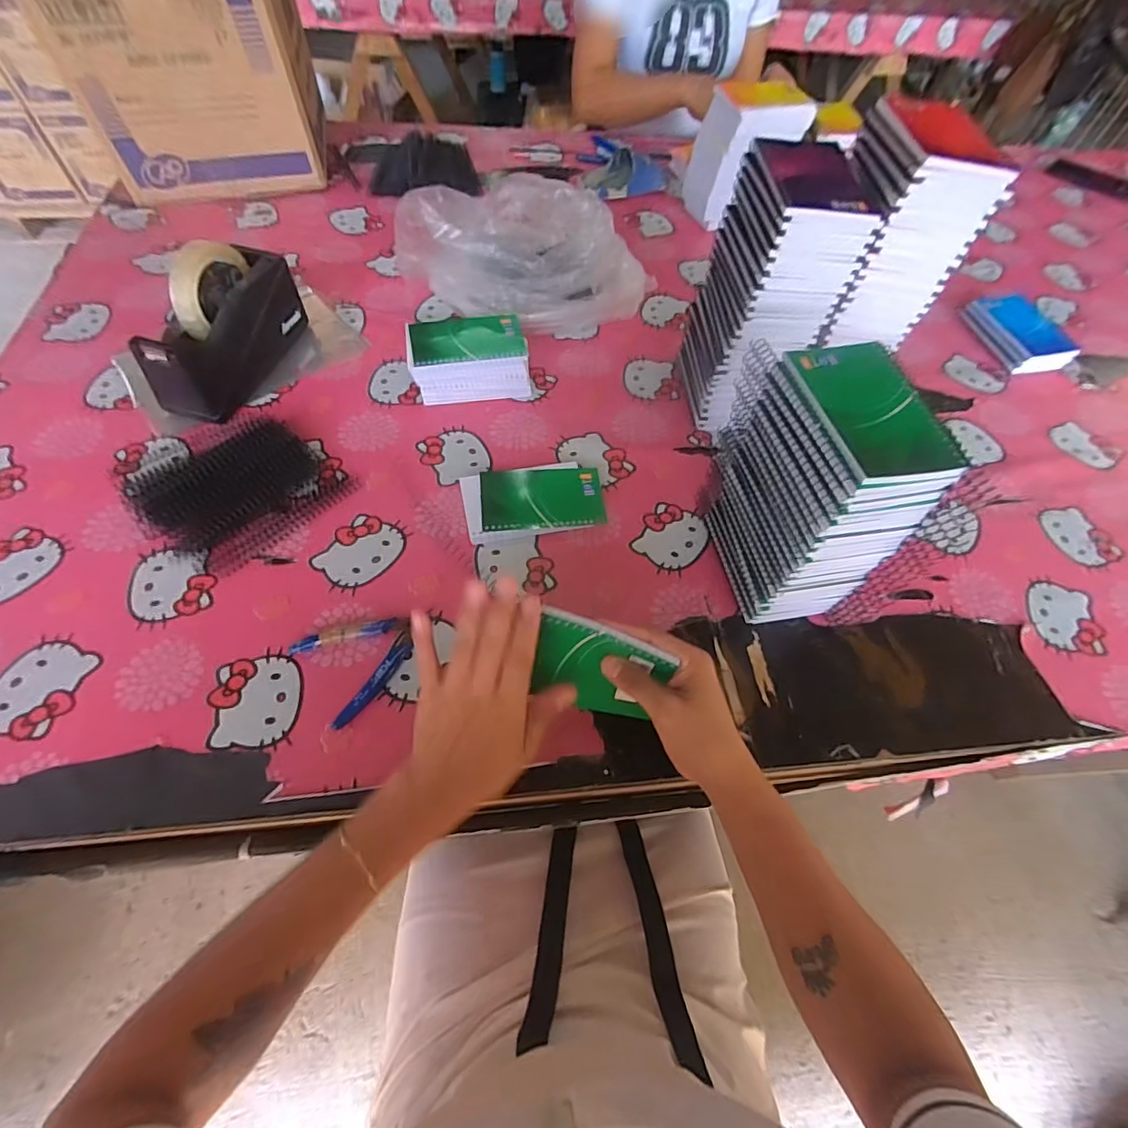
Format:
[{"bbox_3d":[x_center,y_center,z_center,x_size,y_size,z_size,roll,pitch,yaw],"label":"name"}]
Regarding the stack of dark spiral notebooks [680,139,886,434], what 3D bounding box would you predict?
[{"bbox_3d":[0.215,-0.281,0.572,0.104,0.235,0.129,-2,59,-6],"label":"stack of dark spiral notebooks"}]

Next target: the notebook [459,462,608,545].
[{"bbox_3d":[-0.031,-0.069,0.563,0.144,0.012,0.085,-8,59,-9],"label":"notebook"}]

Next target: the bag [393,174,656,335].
[{"bbox_3d":[-0.049,-0.413,0.703,0.270,0.115,0.218,31,61,15],"label":"bag"}]

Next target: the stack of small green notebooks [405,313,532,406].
[{"bbox_3d":[-0.113,-0.245,0.637,0.133,0.056,0.086,-7,58,-8],"label":"stack of small green notebooks"}]

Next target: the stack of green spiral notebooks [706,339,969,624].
[{"bbox_3d":[0.208,-0.061,0.476,0.089,0.217,0.154,-8,59,-9],"label":"stack of green spiral notebooks"}]

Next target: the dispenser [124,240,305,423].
[{"bbox_3d":[-0.376,-0.267,0.600,0.063,0.121,0.202,18,58,7],"label":"dispenser"}]

